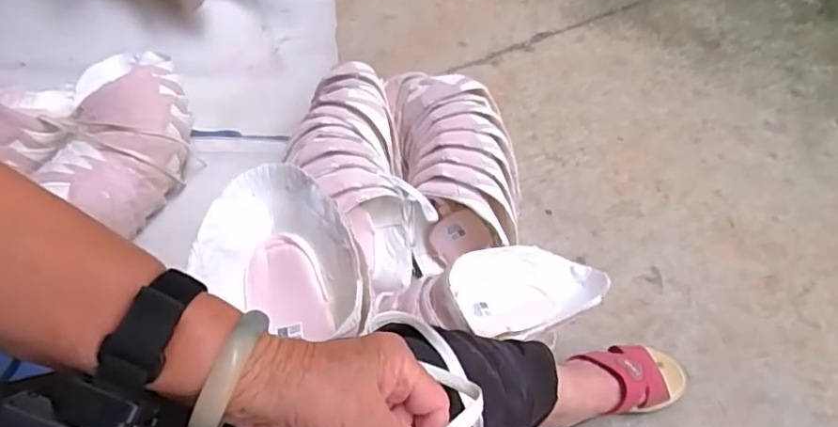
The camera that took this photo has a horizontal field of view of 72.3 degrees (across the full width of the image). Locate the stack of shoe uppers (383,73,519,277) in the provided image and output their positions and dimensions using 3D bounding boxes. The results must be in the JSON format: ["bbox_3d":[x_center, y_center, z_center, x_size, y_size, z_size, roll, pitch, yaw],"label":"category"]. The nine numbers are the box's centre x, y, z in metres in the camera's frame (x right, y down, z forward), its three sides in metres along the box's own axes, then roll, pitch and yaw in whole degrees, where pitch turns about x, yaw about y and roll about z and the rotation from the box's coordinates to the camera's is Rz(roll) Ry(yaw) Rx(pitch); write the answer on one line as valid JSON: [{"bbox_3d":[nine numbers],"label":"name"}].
[{"bbox_3d":[0.049,-0.076,0.876,0.154,0.151,0.314,-8,57,-8],"label":"stack of shoe uppers"}]

